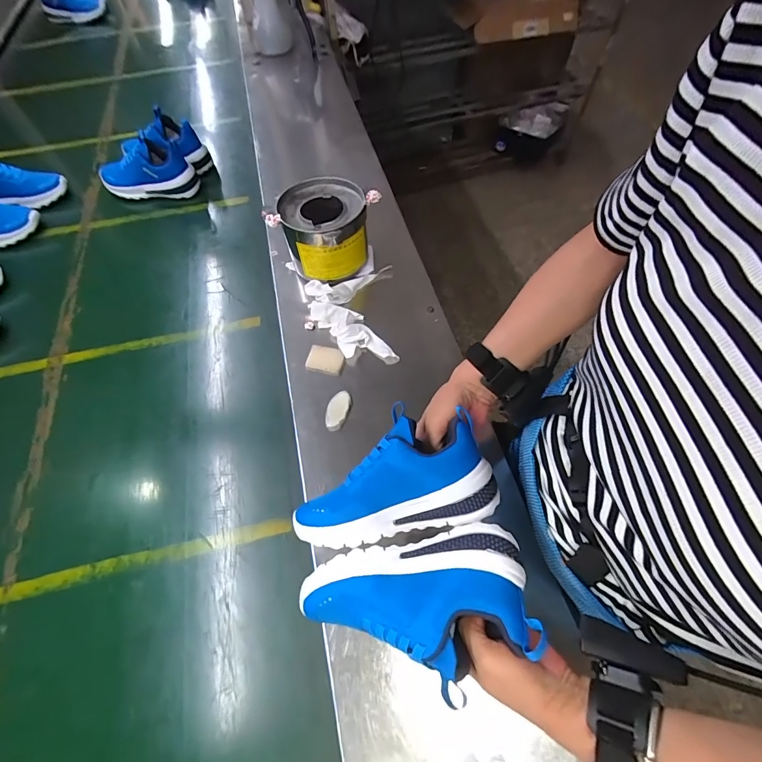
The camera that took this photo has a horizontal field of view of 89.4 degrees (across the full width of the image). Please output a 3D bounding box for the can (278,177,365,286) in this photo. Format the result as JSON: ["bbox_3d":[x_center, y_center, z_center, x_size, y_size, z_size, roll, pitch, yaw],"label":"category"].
[{"bbox_3d":[-0.092,-0.241,0.645,0.127,0.117,0.136,0,60,0],"label":"can"}]

